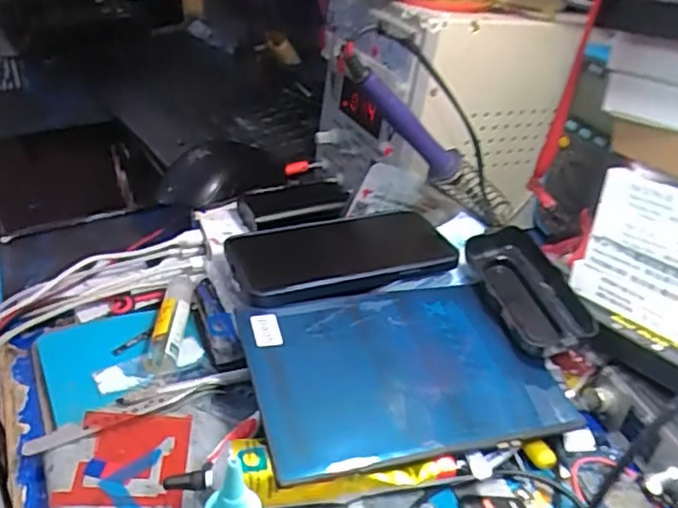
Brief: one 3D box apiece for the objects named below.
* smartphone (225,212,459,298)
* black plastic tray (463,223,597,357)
[{"bbox_3d":[0.007,-0.002,0.464,0.168,0.016,0.086,-6,26,-18],"label":"smartphone"},{"bbox_3d":[0.132,0.030,0.445,0.061,0.040,0.109,-5,35,-16],"label":"black plastic tray"}]

